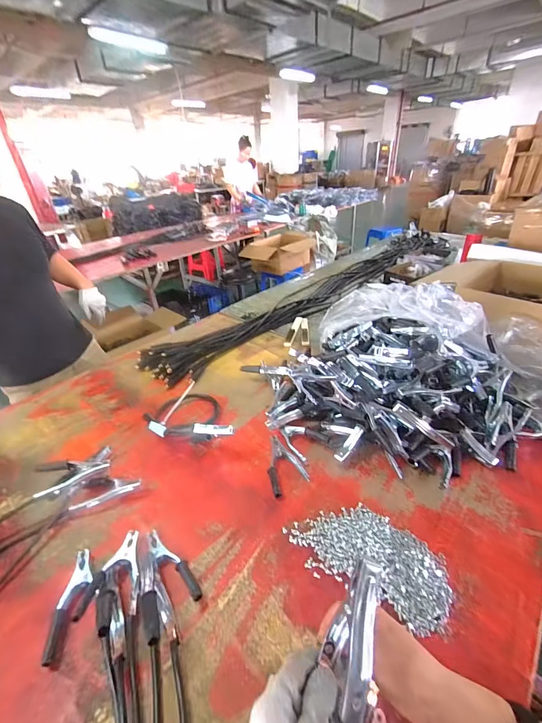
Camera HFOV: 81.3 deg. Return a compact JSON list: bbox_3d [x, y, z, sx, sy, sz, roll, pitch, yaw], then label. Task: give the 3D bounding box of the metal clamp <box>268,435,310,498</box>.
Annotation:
[{"bbox_3d":[0.025,0.218,0.684,0.078,0.026,0.140,-12,33,-13],"label":"metal clamp"}]

